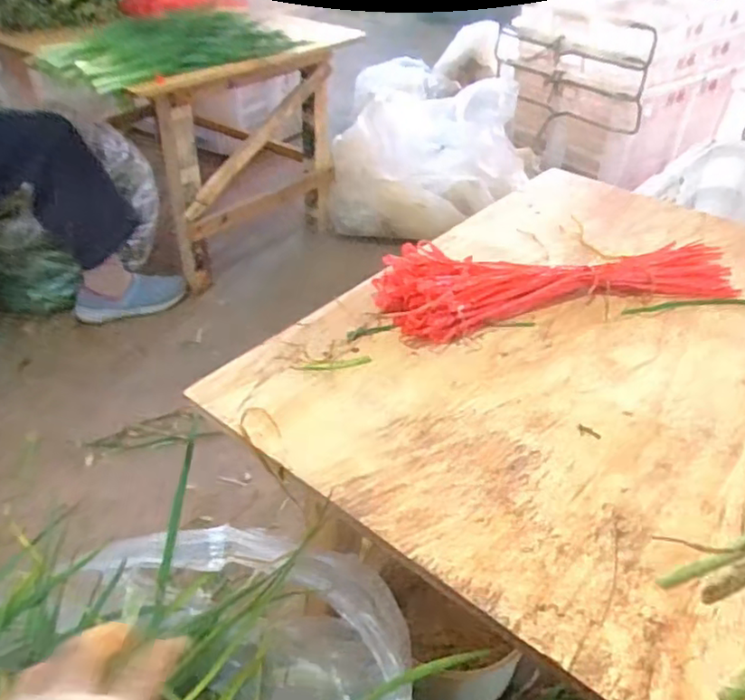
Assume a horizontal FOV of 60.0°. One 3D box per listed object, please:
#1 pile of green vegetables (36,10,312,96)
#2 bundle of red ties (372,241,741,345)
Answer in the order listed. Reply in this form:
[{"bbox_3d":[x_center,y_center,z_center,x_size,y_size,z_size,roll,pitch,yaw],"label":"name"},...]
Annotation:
[{"bbox_3d":[-0.385,-0.591,1.263,0.181,0.066,0.496,25,44,28],"label":"pile of green vegetables"},{"bbox_3d":[0.182,-0.073,0.624,0.354,0.039,0.110,-9,38,-12],"label":"bundle of red ties"}]

